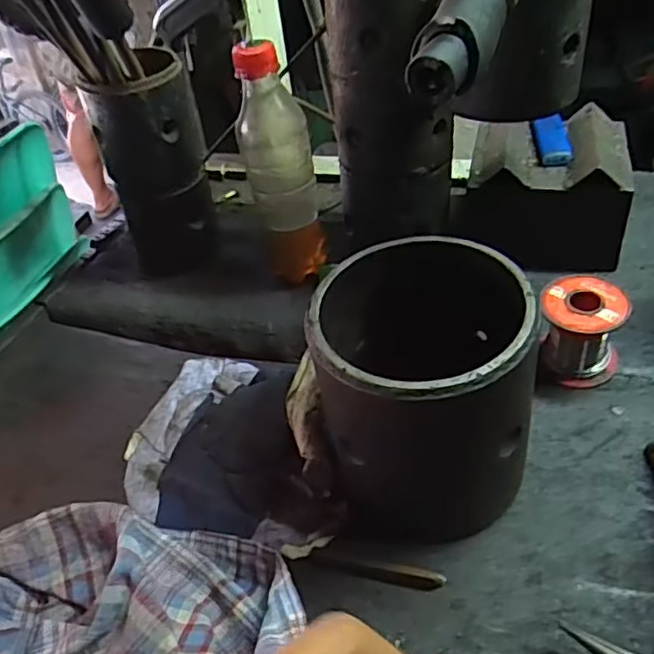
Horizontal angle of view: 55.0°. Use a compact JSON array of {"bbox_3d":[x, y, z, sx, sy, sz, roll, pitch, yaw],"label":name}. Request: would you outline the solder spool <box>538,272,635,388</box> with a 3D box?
[{"bbox_3d":[0.166,0.004,0.412,0.050,0.058,0.047,-5,39,4],"label":"solder spool"}]

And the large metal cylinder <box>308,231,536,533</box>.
[{"bbox_3d":[0.052,0.034,0.342,0.109,0.130,0.115,-3,39,5],"label":"large metal cylinder"}]

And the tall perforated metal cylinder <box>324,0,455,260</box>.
[{"bbox_3d":[0.049,-0.165,0.480,0.088,0.203,0.092,-3,39,5],"label":"tall perforated metal cylinder"}]

